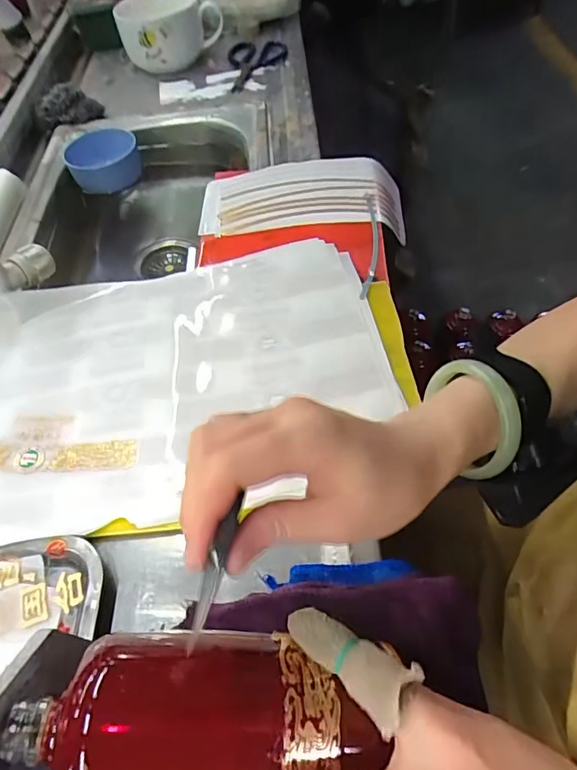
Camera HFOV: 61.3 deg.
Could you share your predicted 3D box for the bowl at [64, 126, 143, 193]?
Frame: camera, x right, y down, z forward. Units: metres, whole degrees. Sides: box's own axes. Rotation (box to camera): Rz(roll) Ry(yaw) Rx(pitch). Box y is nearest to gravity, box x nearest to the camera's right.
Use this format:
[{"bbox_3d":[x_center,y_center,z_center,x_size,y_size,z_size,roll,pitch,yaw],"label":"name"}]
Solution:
[{"bbox_3d":[-0.278,-0.339,0.738,0.106,0.058,0.117,-22,57,-13],"label":"bowl"}]

